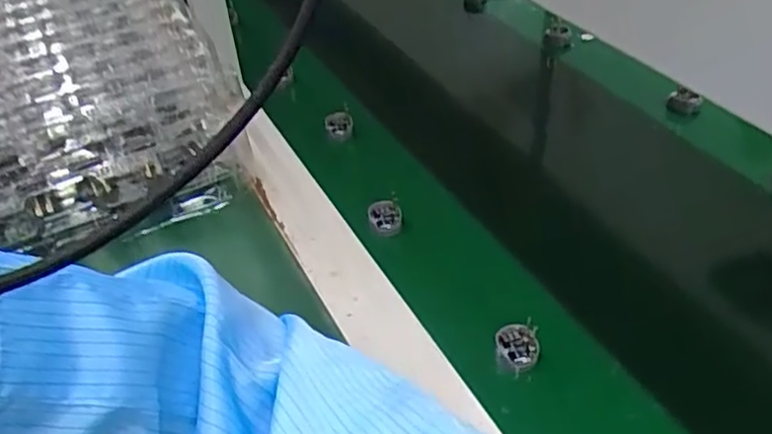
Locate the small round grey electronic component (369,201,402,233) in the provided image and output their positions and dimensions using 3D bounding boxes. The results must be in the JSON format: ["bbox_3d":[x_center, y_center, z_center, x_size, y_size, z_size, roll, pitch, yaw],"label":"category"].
[{"bbox_3d":[0.000,-0.001,0.544,0.025,0.012,0.026,-4,65,3],"label":"small round grey electronic component"}]

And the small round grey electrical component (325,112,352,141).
[{"bbox_3d":[-0.045,-0.089,0.652,0.026,0.023,0.017,-7,41,-2],"label":"small round grey electrical component"}]

